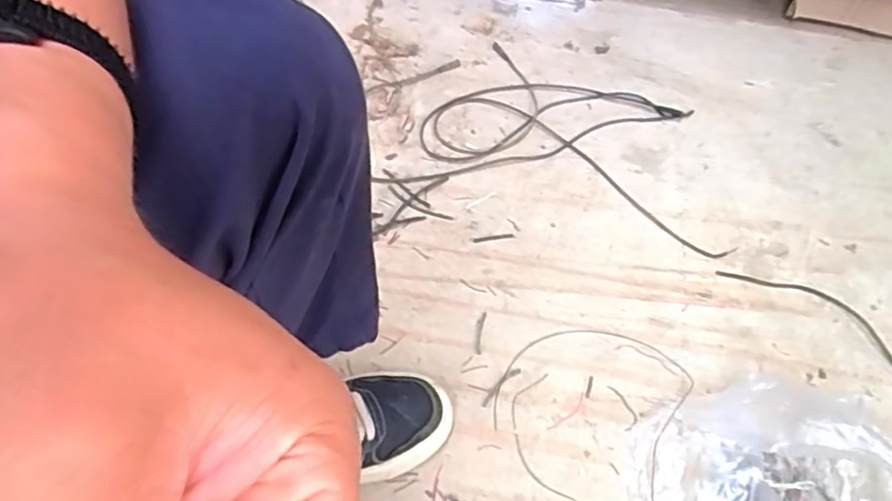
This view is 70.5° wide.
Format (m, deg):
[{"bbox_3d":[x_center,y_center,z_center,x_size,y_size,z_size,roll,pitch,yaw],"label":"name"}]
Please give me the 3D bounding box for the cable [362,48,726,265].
[{"bbox_3d":[0.175,-0.153,0.881,0.427,0.013,0.281,15,59,8],"label":"cable"}]

